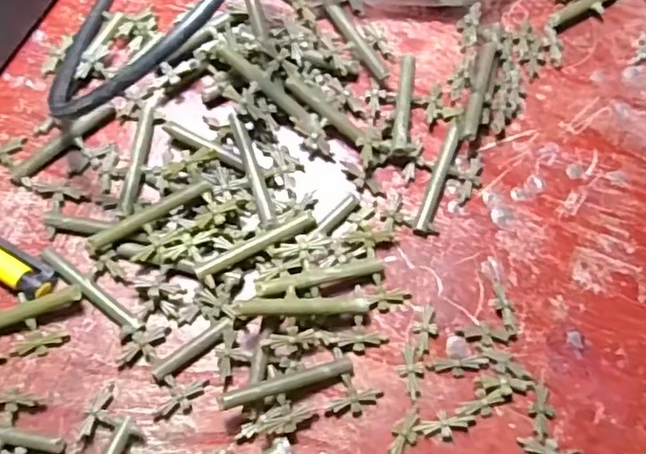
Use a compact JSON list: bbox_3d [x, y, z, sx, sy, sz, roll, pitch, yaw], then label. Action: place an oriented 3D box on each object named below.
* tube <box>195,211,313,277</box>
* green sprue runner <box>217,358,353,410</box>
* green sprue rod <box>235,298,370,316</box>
[{"bbox_3d":[-0.023,0.006,0.211,0.043,0.006,0.006,-26,76,-8],"label":"tube"},{"bbox_3d":[-0.011,0.050,0.198,0.045,0.004,0.005,-12,74,-19],"label":"green sprue runner"},{"bbox_3d":[-0.006,0.026,0.199,0.043,0.004,0.005,1,74,-15],"label":"green sprue rod"}]

